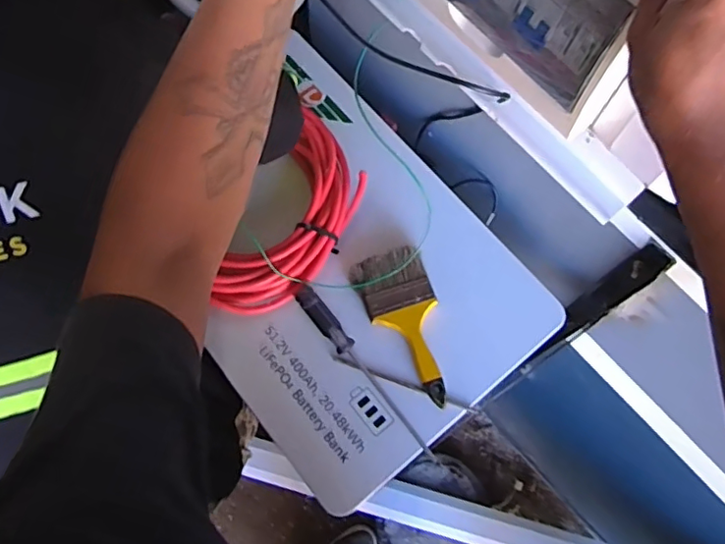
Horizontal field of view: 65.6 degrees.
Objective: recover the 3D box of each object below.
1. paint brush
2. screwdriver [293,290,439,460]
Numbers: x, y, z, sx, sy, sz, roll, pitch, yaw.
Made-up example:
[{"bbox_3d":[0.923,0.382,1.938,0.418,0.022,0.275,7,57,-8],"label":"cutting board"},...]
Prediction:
[{"bbox_3d":[0.066,0.071,0.748,0.099,0.034,0.215,-21,72,-10],"label":"paint brush"},{"bbox_3d":[0.002,0.127,0.732,0.025,0.021,0.273,-36,75,-15],"label":"screwdriver"}]

